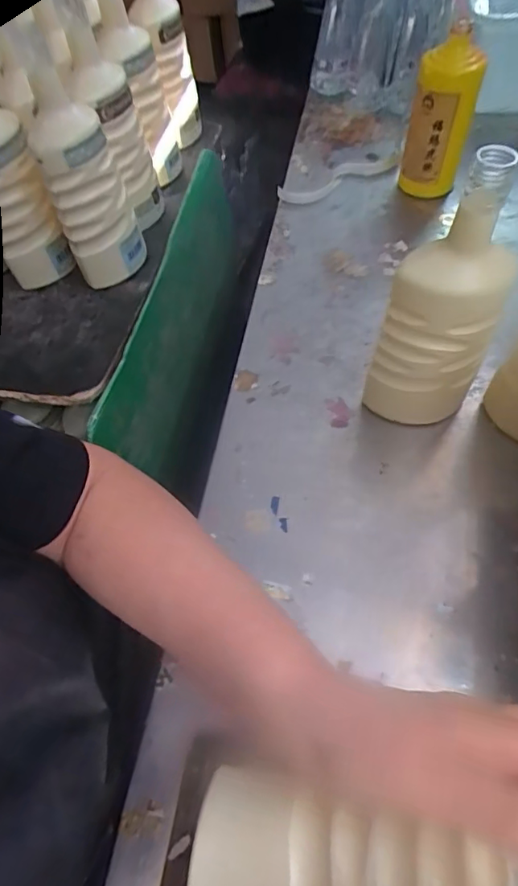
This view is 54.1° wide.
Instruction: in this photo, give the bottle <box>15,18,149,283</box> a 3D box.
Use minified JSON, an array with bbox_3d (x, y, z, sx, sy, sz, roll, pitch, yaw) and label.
[{"bbox_3d":[-0.185,-0.281,0.537,0.071,0.243,0.064,-7,57,2],"label":"bottle"}]

